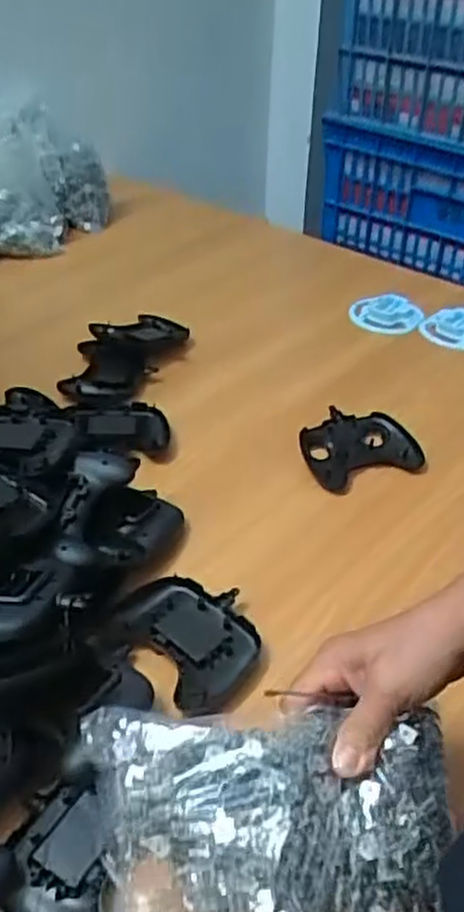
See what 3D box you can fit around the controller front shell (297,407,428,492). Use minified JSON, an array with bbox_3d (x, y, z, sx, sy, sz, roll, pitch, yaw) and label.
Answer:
[{"bbox_3d":[0.138,-0.009,0.819,0.127,0.036,0.095,-10,40,-16],"label":"controller front shell"}]

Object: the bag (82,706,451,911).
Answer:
[{"bbox_3d":[0.021,0.201,0.406,0.197,0.034,0.120,2,63,-4],"label":"bag"}]

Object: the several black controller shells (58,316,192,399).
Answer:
[{"bbox_3d":[-0.140,-0.129,0.966,0.109,0.038,0.207,21,42,21],"label":"several black controller shells"}]

